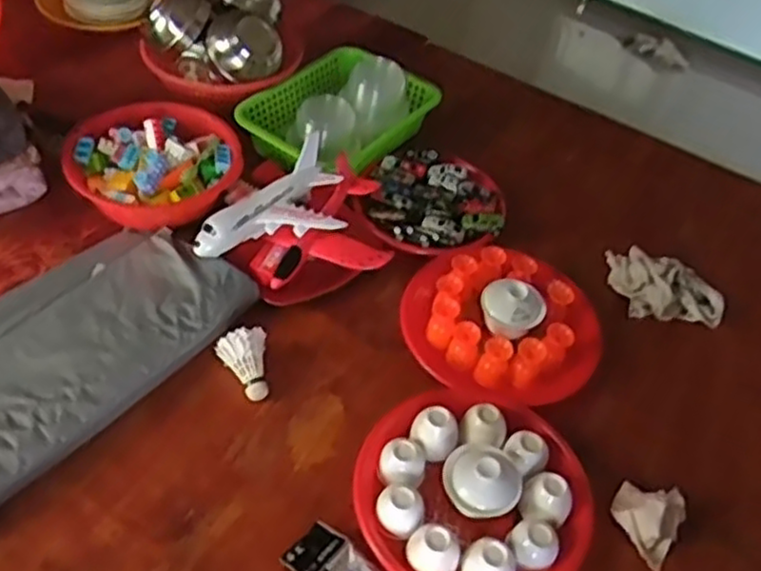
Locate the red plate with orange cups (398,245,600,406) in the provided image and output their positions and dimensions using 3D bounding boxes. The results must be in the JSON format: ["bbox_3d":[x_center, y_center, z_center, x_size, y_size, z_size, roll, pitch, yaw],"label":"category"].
[{"bbox_3d":[0.158,0.039,0.971,0.257,0.093,0.226,1,48,-6],"label":"red plate with orange cups"}]

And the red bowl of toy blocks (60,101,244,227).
[{"bbox_3d":[-0.322,-0.169,1.065,0.235,0.070,0.220,3,48,-3],"label":"red bowl of toy blocks"}]

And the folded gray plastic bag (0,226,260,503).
[{"bbox_3d":[-0.381,0.071,0.887,0.254,0.051,0.440,34,54,23],"label":"folded gray plastic bag"}]

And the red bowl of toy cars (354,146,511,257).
[{"bbox_3d":[0.083,-0.127,1.119,0.208,0.046,0.231,12,48,4],"label":"red bowl of toy cars"}]

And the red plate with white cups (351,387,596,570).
[{"bbox_3d":[0.103,0.220,0.809,0.242,0.054,0.237,3,48,-3],"label":"red plate with white cups"}]

